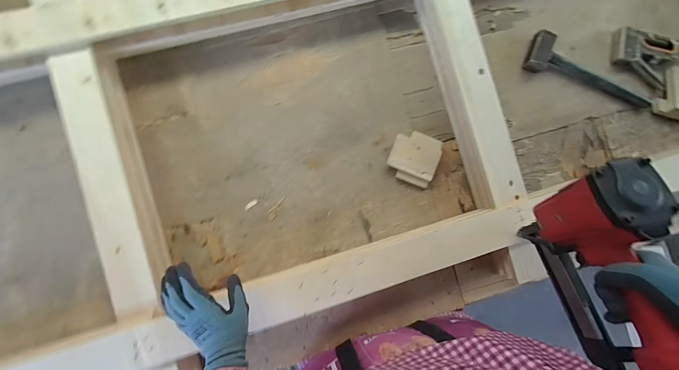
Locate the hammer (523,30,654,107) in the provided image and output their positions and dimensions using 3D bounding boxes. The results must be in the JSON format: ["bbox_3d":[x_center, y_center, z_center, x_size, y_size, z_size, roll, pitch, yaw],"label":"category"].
[{"bbox_3d":[0.577,-0.263,0.675,0.311,0.036,0.096,12,86,-5],"label":"hammer"}]

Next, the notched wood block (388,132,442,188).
[{"bbox_3d":[0.159,-0.059,0.631,0.099,0.028,0.105,22,85,-4],"label":"notched wood block"}]

